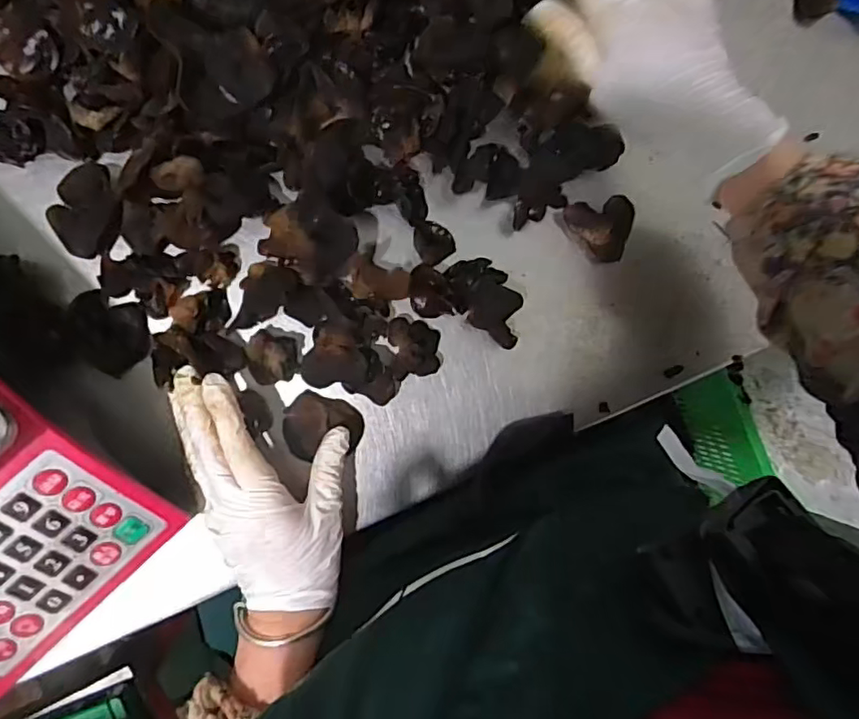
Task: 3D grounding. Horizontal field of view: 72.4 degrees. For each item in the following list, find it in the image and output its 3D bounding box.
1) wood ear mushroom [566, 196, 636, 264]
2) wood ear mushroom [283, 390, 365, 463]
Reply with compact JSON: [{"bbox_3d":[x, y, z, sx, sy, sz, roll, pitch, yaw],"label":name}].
[{"bbox_3d":[0.119,-0.088,0.400,0.048,0.019,0.043,-14,94,-9],"label":"wood ear mushroom"},{"bbox_3d":[-0.069,0.045,0.378,0.050,0.015,0.041,17,89,-10],"label":"wood ear mushroom"}]

